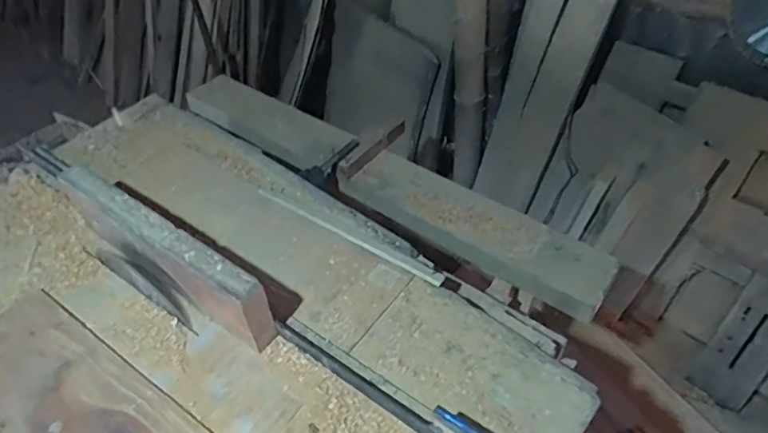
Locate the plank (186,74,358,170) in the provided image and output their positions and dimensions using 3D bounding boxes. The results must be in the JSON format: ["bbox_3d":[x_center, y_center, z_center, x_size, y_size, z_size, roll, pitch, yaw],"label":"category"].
[{"bbox_3d":[-0.319,-0.262,1.451,0.477,0.033,0.149,28,74,17],"label":"plank"}]

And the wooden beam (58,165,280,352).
[{"bbox_3d":[-0.356,0.063,0.886,0.449,0.143,0.049,26,52,25],"label":"wooden beam"}]

